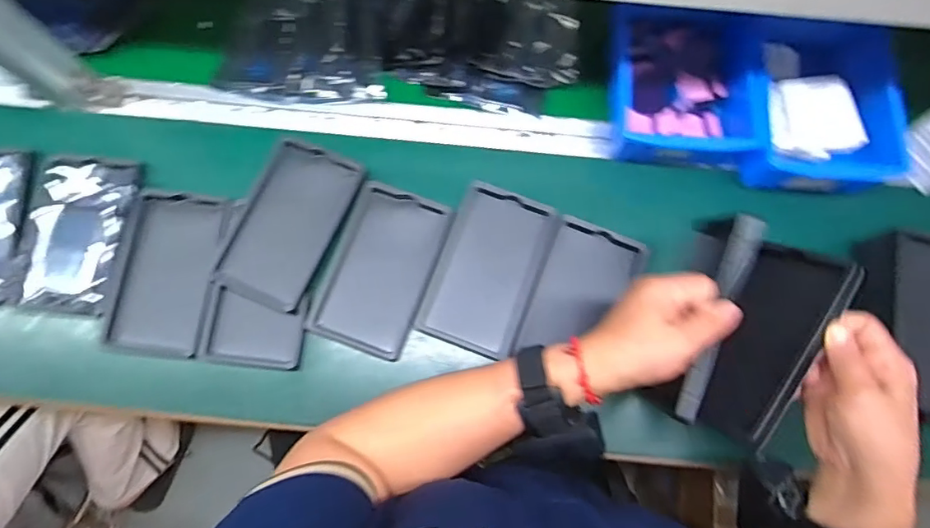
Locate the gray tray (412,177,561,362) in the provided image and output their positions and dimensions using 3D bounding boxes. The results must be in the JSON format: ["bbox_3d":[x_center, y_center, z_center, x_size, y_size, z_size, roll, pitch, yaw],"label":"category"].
[{"bbox_3d":[0.025,0.006,0.503,0.098,0.021,0.156,22,77,4],"label":"gray tray"}]

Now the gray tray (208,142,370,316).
[{"bbox_3d":[-0.170,-0.039,0.499,0.094,0.017,0.157,22,77,4],"label":"gray tray"}]

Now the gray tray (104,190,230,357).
[{"bbox_3d":[-0.288,0.006,0.491,0.095,0.008,0.153,6,76,0],"label":"gray tray"}]

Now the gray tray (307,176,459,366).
[{"bbox_3d":[-0.080,0.004,0.499,0.096,0.010,0.157,20,77,4],"label":"gray tray"}]

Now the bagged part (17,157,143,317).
[{"bbox_3d":[-0.377,-0.030,0.506,0.097,0.018,0.155,1,76,-1],"label":"bagged part"}]

